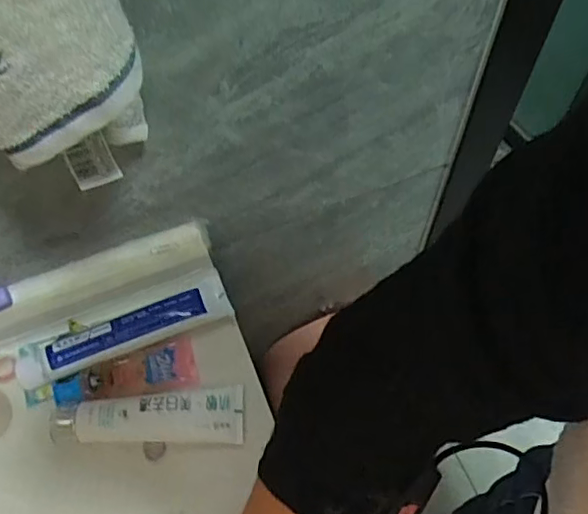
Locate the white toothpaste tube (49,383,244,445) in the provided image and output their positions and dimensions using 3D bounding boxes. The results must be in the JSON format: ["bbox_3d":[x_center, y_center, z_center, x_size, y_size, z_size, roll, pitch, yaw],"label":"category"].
[{"bbox_3d":[-0.133,0.145,0.511,0.172,0.035,0.050,-5,62,0],"label":"white toothpaste tube"}]

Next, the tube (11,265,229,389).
[{"bbox_3d":[-0.164,0.070,0.558,0.203,0.033,0.056,-22,63,-9],"label":"tube"}]

